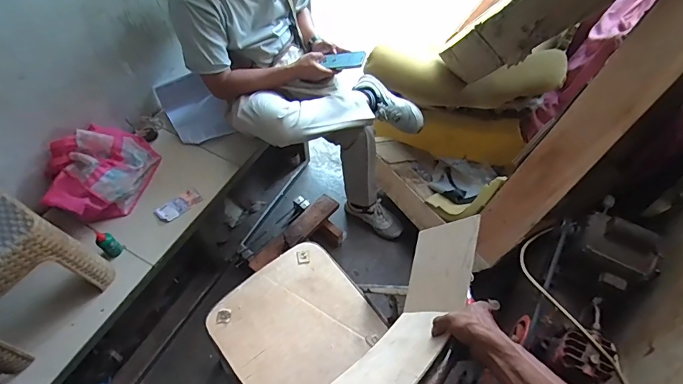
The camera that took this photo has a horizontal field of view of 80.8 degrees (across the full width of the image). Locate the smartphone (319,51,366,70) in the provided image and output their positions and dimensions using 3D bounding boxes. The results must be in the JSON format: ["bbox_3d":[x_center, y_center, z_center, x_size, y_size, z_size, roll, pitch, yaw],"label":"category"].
[{"bbox_3d":[0.002,-0.398,1.216,0.138,0.015,0.054,6,87,20],"label":"smartphone"}]

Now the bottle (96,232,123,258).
[{"bbox_3d":[-0.644,0.146,1.111,0.048,0.085,0.045,33,61,18],"label":"bottle"}]

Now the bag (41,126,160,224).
[{"bbox_3d":[-0.712,-0.071,1.188,0.210,0.187,0.320,19,57,10],"label":"bag"}]

